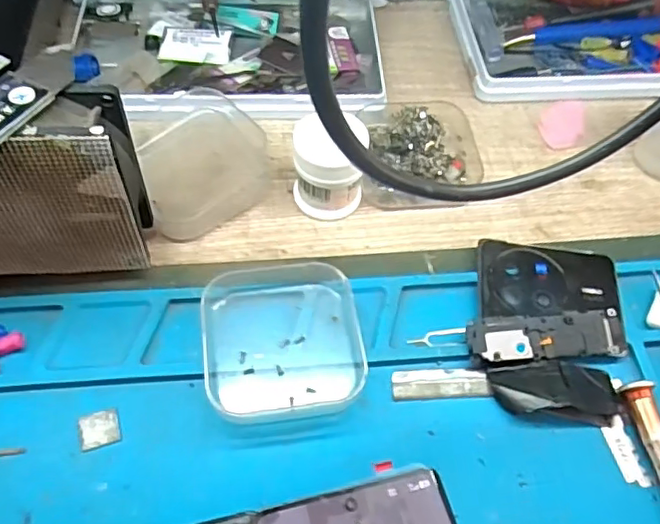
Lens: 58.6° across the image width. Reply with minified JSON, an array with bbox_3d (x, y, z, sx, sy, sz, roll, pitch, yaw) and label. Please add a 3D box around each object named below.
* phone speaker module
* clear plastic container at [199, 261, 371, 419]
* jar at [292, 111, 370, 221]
[{"bbox_3d":[0.093,0.032,0.251,0.068,0.008,0.020,-3,59,-5],"label":"phone speaker module"},{"bbox_3d":[-0.019,0.031,0.243,0.063,0.019,0.064,-7,59,-8],"label":"clear plastic container"},{"bbox_3d":[-0.001,-0.047,0.280,0.032,0.049,0.029,-1,58,-4],"label":"jar"}]

